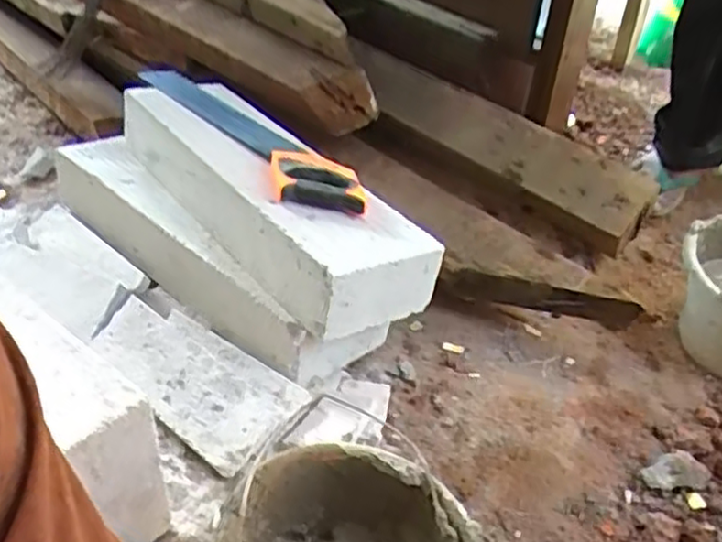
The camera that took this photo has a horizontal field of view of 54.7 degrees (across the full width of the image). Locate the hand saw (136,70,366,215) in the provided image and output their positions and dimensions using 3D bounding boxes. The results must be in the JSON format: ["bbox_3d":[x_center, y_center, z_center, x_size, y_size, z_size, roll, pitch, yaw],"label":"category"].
[{"bbox_3d":[-0.177,-0.207,1.025,0.106,0.029,0.518,-27,48,-30],"label":"hand saw"}]

